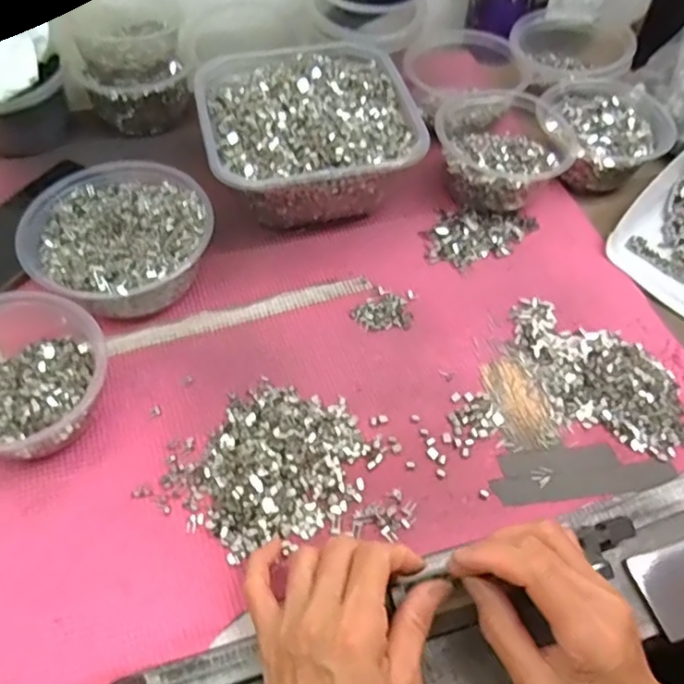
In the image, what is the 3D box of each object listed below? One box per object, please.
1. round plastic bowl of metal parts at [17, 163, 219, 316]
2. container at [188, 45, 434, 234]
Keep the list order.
[{"bbox_3d":[-0.171,-0.078,0.477,0.131,0.053,0.131,1,55,-1],"label":"round plastic bowl of metal parts"},{"bbox_3d":[-0.030,-0.182,0.535,0.173,0.072,0.179,-10,56,-8],"label":"container"}]

